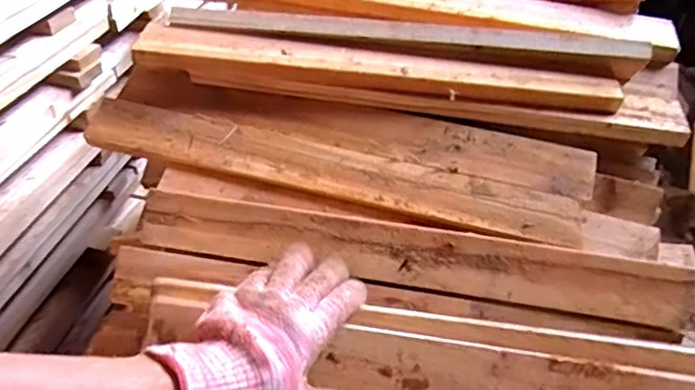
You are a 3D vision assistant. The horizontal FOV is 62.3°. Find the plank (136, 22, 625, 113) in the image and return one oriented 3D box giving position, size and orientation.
[{"bbox_3d":[0.026,-0.123,0.576,0.464,0.031,0.035,9,41,4],"label":"plank"}]

